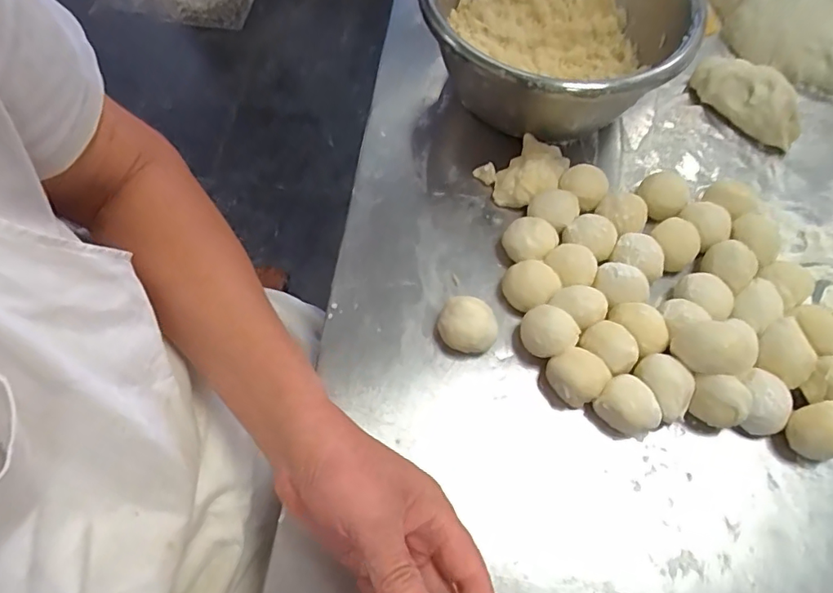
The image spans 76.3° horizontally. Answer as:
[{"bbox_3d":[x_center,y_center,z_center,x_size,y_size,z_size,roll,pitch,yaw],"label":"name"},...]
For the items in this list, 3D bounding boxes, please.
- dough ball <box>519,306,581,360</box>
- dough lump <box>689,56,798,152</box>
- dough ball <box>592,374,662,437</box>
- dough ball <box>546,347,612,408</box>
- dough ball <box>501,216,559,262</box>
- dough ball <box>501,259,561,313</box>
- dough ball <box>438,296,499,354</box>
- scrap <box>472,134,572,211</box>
[{"bbox_3d":[0.101,0.030,0.411,0.042,0.041,0.033,30,67,14],"label":"dough ball"},{"bbox_3d":[0.329,-0.198,0.522,0.056,0.034,0.116,-39,69,-15],"label":"dough lump"},{"bbox_3d":[0.155,0.081,0.387,0.042,0.041,0.033,42,70,18],"label":"dough ball"},{"bbox_3d":[0.121,0.062,0.406,0.041,0.037,0.035,40,70,18],"label":"dough ball"},{"bbox_3d":[0.096,-0.045,0.446,0.039,0.030,0.040,0,64,0],"label":"dough ball"},{"bbox_3d":[0.092,-0.008,0.435,0.043,0.029,0.036,32,68,15],"label":"dough ball"},{"bbox_3d":[0.040,0.021,0.414,0.045,0.029,0.039,2,64,1],"label":"dough ball"},{"bbox_3d":[0.100,-0.116,0.482,0.073,0.028,0.057,-29,67,-14],"label":"scrap"}]

